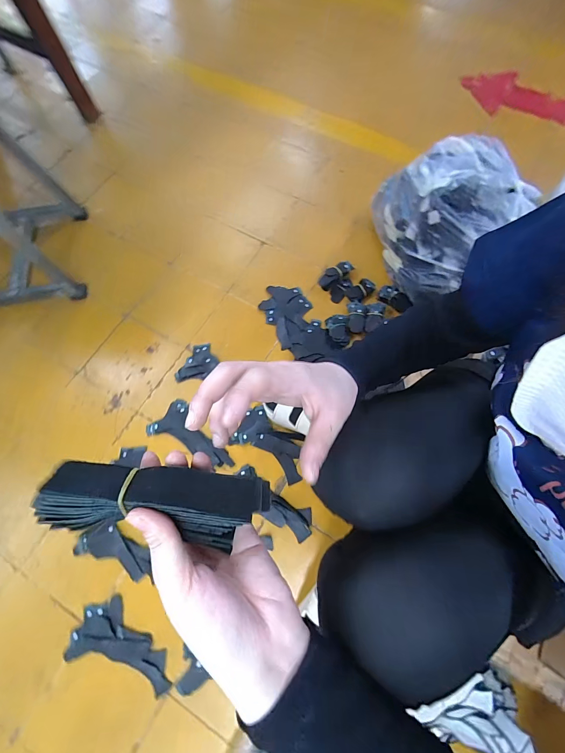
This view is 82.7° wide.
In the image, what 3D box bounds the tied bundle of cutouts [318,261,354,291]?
[{"bbox_3d":[0.146,-0.286,0.897,0.104,0.027,0.045,-35,71,5],"label":"tied bundle of cutouts"}]

